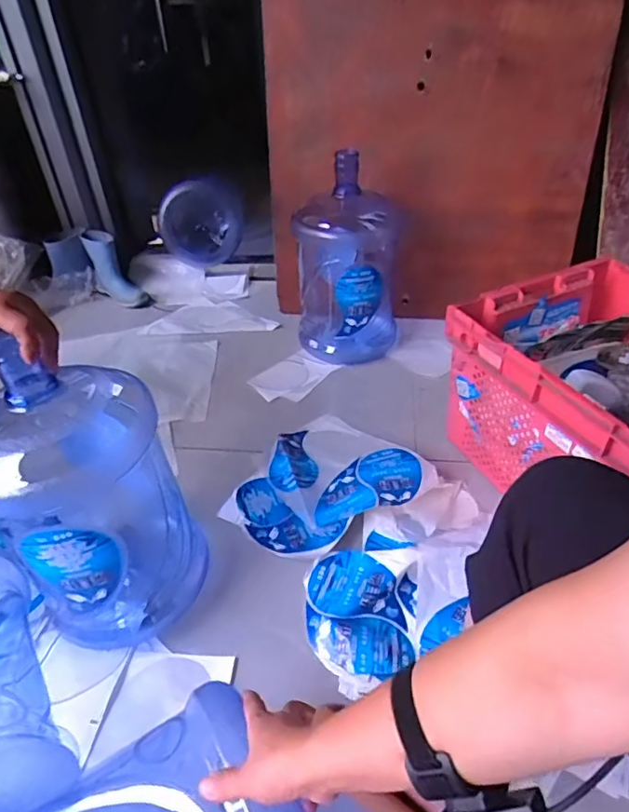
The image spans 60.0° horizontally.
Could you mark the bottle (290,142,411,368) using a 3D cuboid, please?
[{"bbox_3d":[0.090,-0.335,1.315,0.248,0.441,0.234,2,39,7],"label":"bottle"}]

